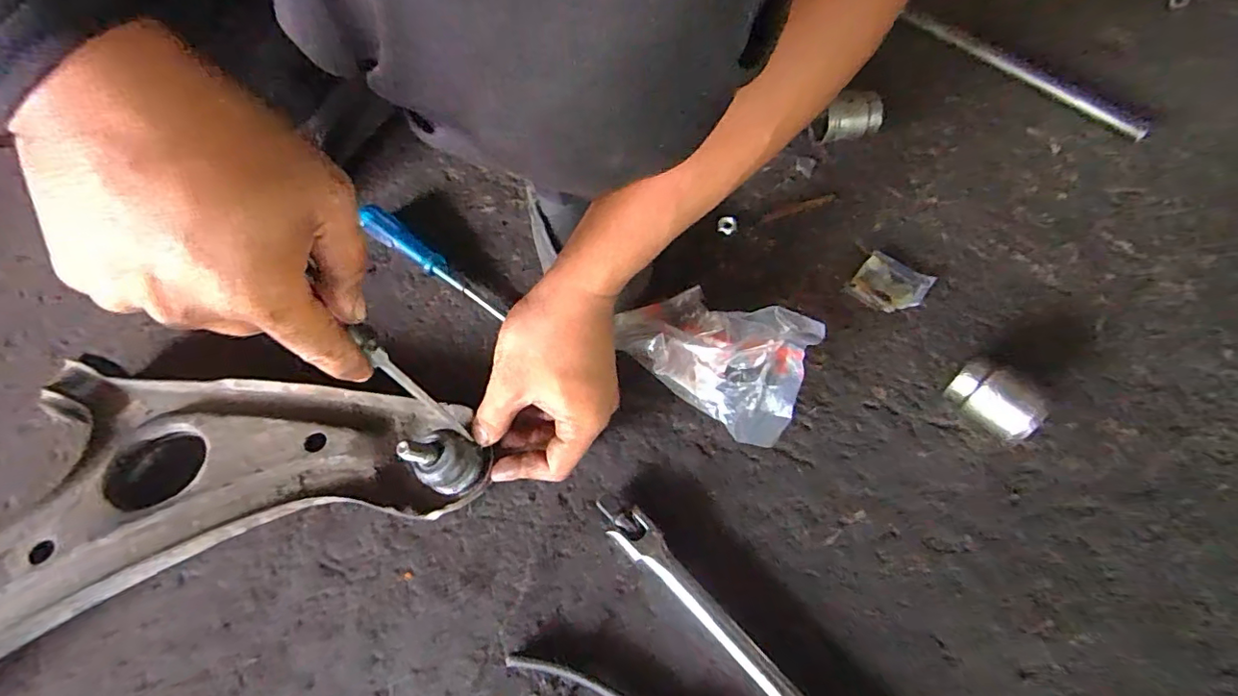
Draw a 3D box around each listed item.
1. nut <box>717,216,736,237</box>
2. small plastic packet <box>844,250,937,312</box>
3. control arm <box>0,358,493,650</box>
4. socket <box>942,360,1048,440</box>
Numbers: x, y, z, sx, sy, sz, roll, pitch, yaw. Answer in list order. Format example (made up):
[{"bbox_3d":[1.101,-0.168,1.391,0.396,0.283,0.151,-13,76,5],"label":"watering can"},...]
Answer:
[{"bbox_3d":[0.104,-0.116,0.535,0.019,0.010,0.021,15,62,10],"label":"nut"},{"bbox_3d":[0.241,-0.057,0.494,0.057,0.012,0.052,36,68,20],"label":"small plastic packet"},{"bbox_3d":[-0.352,0.113,0.381,0.483,0.059,0.240,-25,63,-12],"label":"control arm"},{"bbox_3d":[0.277,0.040,0.414,0.043,0.046,0.061,-38,66,-18],"label":"socket"}]

